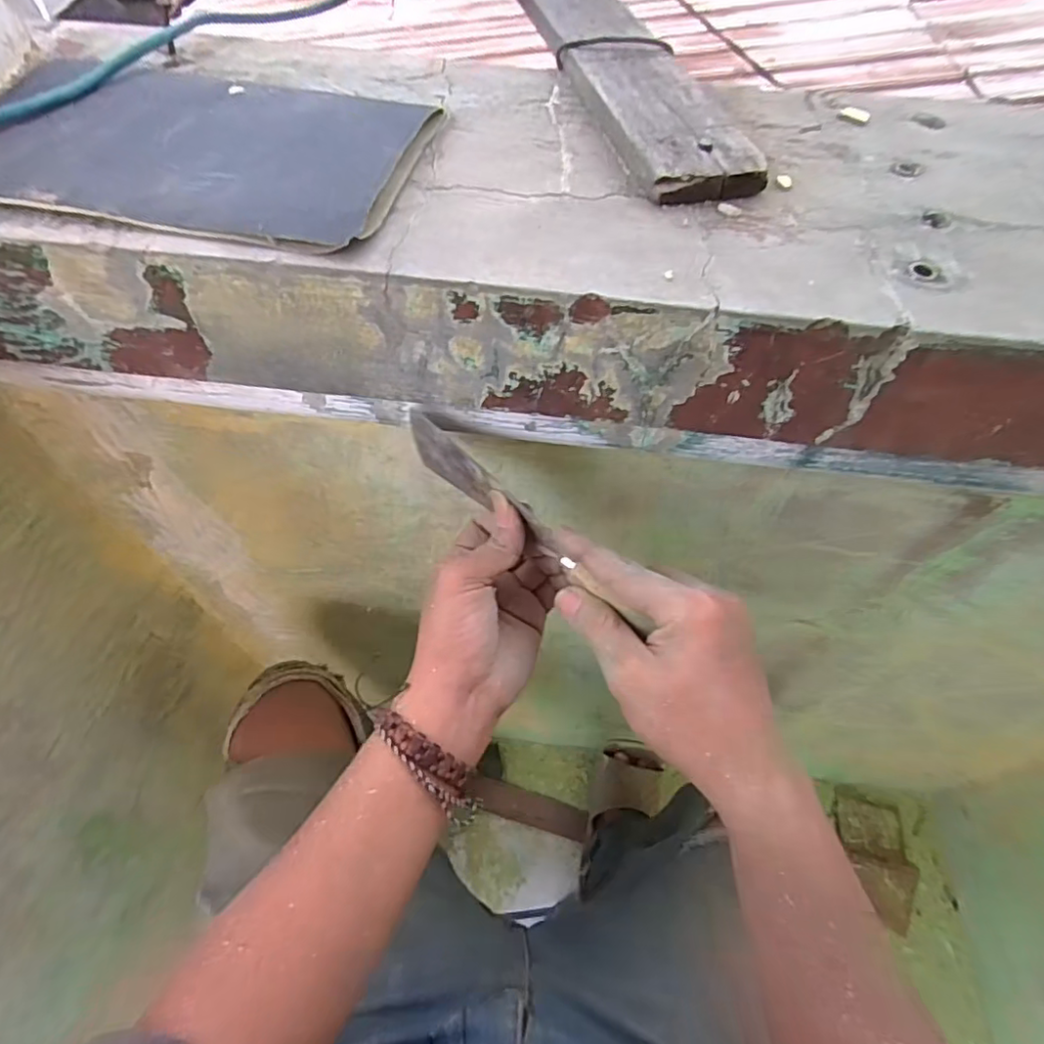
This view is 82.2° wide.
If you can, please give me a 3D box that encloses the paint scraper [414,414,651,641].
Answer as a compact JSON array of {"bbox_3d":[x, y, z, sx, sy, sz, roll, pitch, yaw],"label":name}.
[{"bbox_3d":[-0.001,0.002,0.329,0.165,0.048,0.011,42,66,13],"label":"paint scraper"}]

